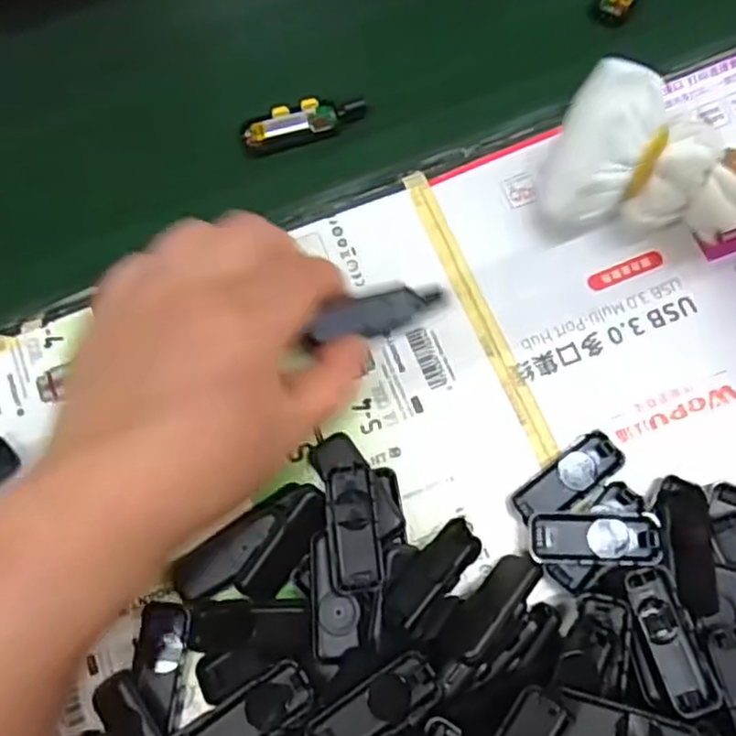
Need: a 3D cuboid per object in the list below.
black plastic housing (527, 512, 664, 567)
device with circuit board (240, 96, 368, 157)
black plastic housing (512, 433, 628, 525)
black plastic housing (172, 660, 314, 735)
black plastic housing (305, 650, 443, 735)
[{"bbox_3d":[0.083,0.063,0.259,0.046,0.010,0.018,0,74,2],"label":"black plastic housing"},{"bbox_3d":[-0.030,-0.115,0.328,0.057,0.010,0.020,-18,75,-3],"label":"device with circuit board"},{"bbox_3d":[0.076,0.043,0.270,0.046,0.007,0.017,-37,77,-8],"label":"black plastic housing"},{"bbox_3d":[-0.043,0.121,0.239,0.053,0.005,0.018,-32,76,-7],"label":"black plastic housing"},{"bbox_3d":[0.002,0.115,0.235,0.046,0.007,0.019,-33,76,-7],"label":"black plastic housing"}]

